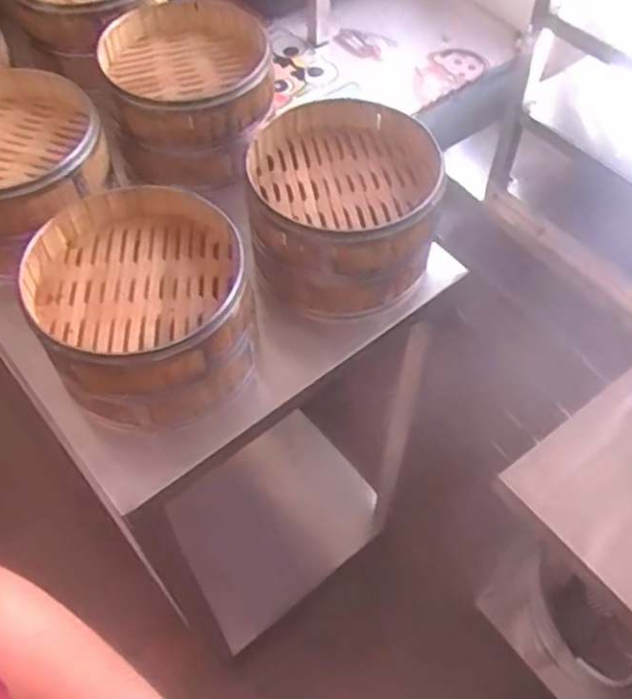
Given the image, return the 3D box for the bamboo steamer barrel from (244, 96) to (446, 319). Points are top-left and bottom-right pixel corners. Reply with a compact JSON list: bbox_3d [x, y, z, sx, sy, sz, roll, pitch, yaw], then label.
[{"bbox_3d":[0.031,-0.161,0.784,0.206,0.123,0.219,-1,55,0],"label":"bamboo steamer barrel"}]

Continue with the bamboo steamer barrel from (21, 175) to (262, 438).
[{"bbox_3d":[-0.174,-0.045,0.710,0.208,0.124,0.223,-13,56,-8],"label":"bamboo steamer barrel"}]

